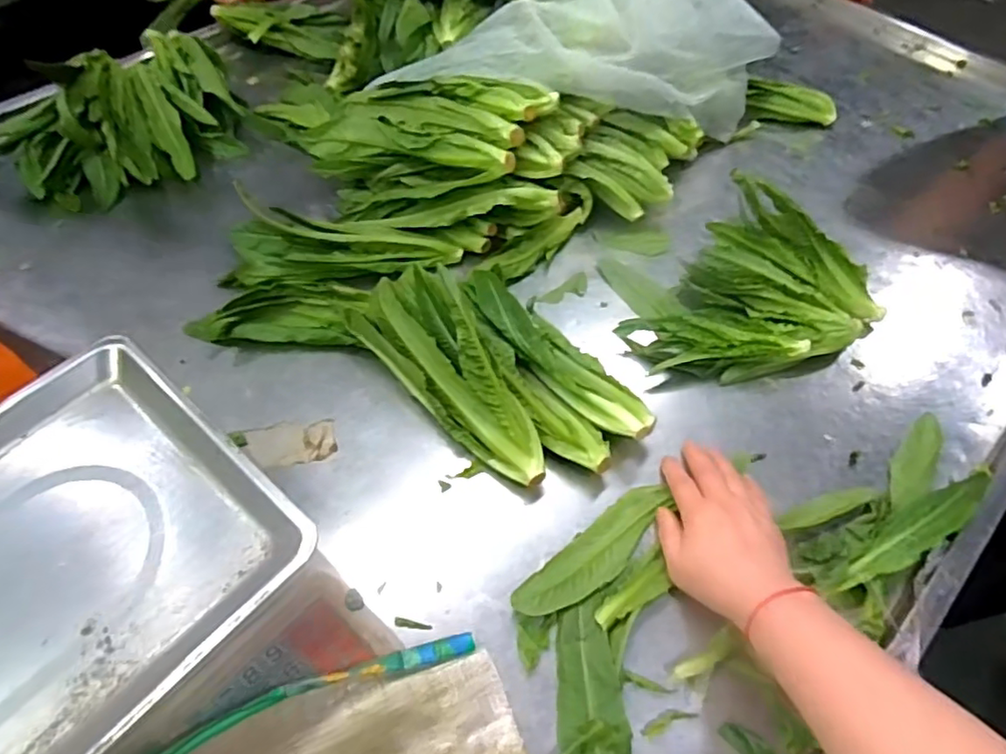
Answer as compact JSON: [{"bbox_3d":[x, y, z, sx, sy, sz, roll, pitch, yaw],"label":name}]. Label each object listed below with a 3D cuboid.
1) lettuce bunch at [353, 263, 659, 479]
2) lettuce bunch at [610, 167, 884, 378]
[{"bbox_3d":[-0.005,-0.017,0.562,0.146,0.092,0.277,-39,65,-23],"label":"lettuce bunch"},{"bbox_3d":[0.260,-0.082,0.632,0.207,0.060,0.252,35,62,19],"label":"lettuce bunch"}]

